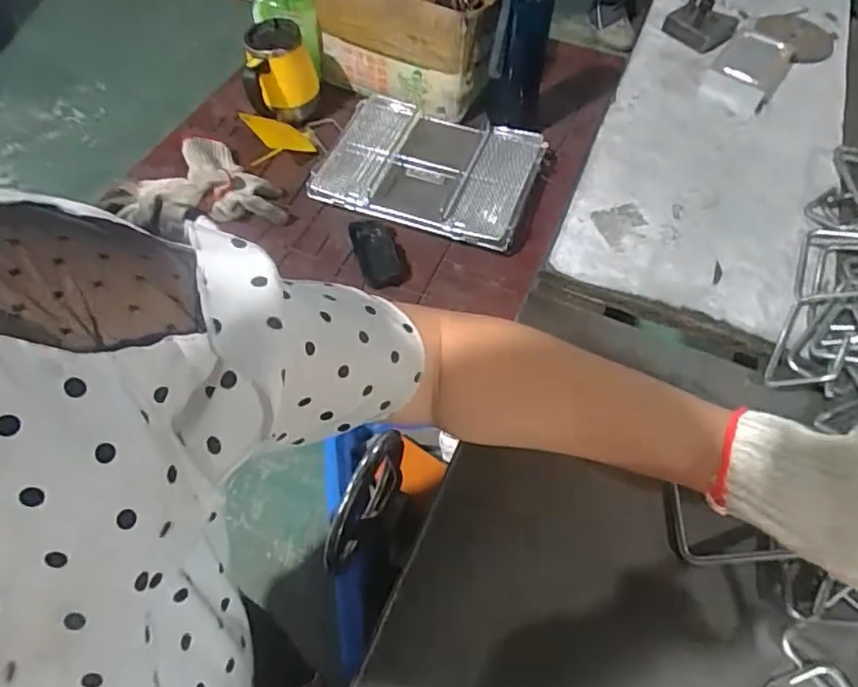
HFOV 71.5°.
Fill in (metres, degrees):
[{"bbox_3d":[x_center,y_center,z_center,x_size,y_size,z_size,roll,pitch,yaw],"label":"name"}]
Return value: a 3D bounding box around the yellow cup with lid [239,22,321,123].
[{"bbox_3d":[-0.238,-0.437,0.958,0.112,0.116,0.123,-10,57,-10],"label":"yellow cup with lid"}]

